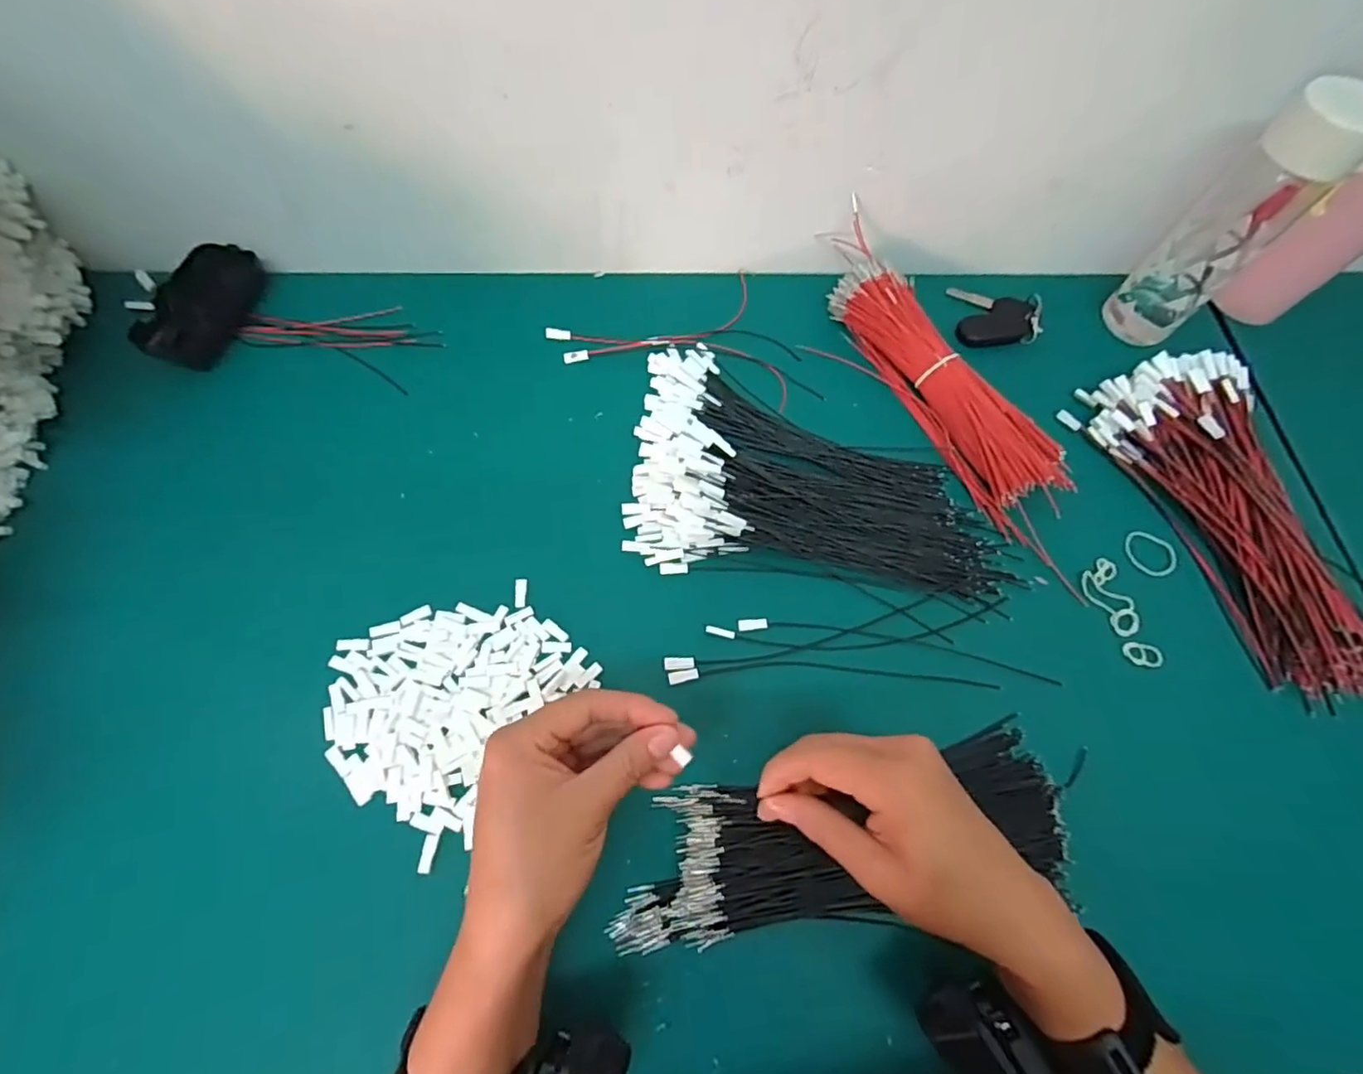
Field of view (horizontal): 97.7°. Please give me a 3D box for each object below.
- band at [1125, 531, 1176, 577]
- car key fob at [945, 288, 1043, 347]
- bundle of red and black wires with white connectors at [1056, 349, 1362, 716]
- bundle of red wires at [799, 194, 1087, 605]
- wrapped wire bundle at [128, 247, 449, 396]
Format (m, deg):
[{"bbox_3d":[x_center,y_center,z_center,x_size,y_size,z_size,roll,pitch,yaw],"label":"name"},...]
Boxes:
[{"bbox_3d":[0.355,0.014,0.452,0.038,0.005,0.033,36,70,11],"label":"band"},{"bbox_3d":[0.281,-0.197,0.531,0.070,0.020,0.060,9,68,0],"label":"car key fob"},{"bbox_3d":[0.430,-0.016,0.446,0.137,0.037,0.278,-18,70,-10],"label":"bundle of red and black wires with white connectors"},{"bbox_3d":[0.214,-0.119,0.475,0.083,0.036,0.336,-28,72,-13],"label":"bundle of red wires"},{"bbox_3d":[-0.322,-0.177,0.471,0.238,0.029,0.101,5,68,-1],"label":"wrapped wire bundle"}]

